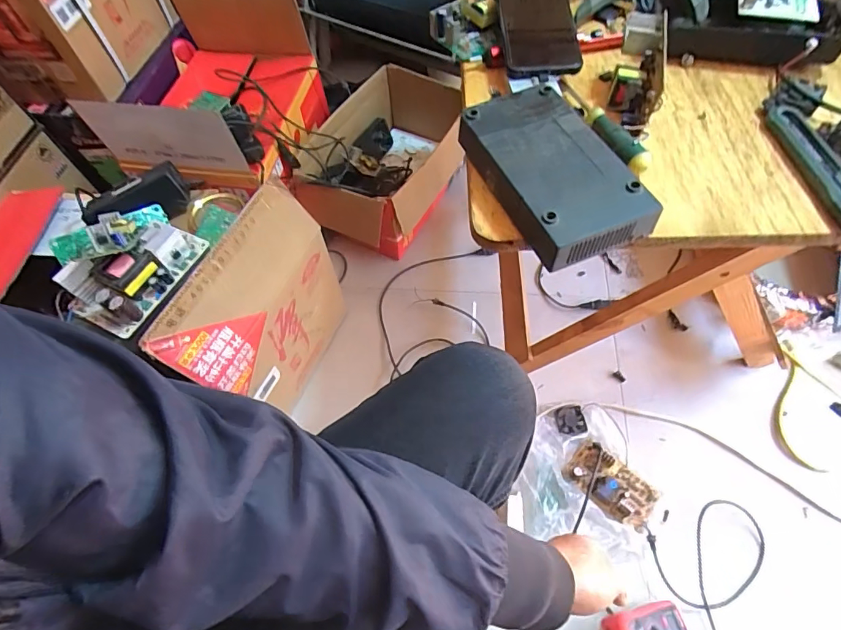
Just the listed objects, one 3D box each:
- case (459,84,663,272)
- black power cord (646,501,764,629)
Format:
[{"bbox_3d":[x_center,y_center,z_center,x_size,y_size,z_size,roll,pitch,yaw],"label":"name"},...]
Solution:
[{"bbox_3d":[0.113,-0.128,0.405,0.102,0.034,0.179,-21,61,-8],"label":"case"},{"bbox_3d":[0.507,0.442,0.699,0.195,0.025,0.282,-22,61,-8],"label":"black power cord"}]

